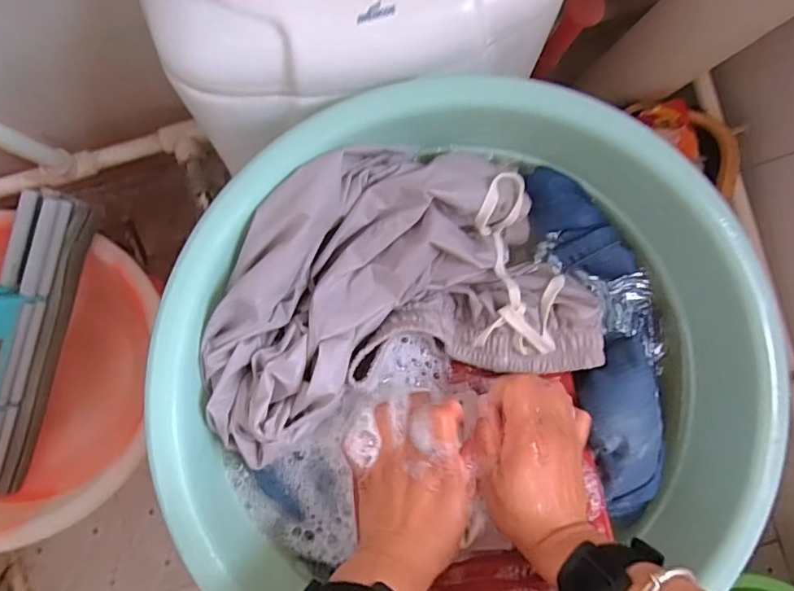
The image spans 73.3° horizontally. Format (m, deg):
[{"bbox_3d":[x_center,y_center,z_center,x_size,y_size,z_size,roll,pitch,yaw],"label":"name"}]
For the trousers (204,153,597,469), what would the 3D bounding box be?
[{"bbox_3d":[-0.004,-0.006,0.424,0.323,0.073,0.215,-17,91,-5],"label":"trousers"}]

